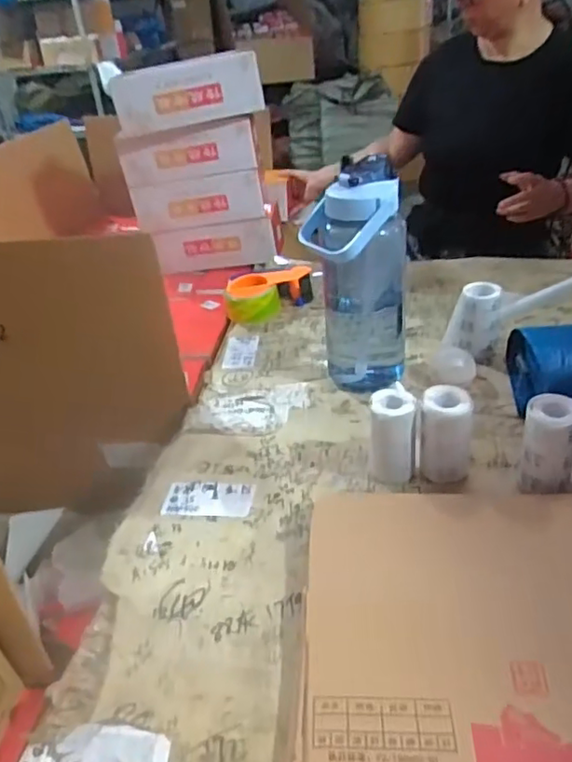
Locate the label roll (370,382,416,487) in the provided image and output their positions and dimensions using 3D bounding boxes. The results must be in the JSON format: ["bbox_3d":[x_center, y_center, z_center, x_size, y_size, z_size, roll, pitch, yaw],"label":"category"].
[{"bbox_3d":[0.118,0.063,0.658,0.048,0.101,0.050,3,34,14],"label":"label roll"}]

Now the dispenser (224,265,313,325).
[{"bbox_3d":[-0.035,-0.151,1.053,0.149,0.063,0.093,-8,33,-2],"label":"dispenser"}]

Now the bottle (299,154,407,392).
[{"bbox_3d":[0.091,-0.118,0.773,0.107,0.281,0.090,-22,36,-23],"label":"bottle"}]

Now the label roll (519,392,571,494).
[{"bbox_3d":[0.274,0.069,0.618,0.050,0.102,0.049,-5,33,3],"label":"label roll"}]

